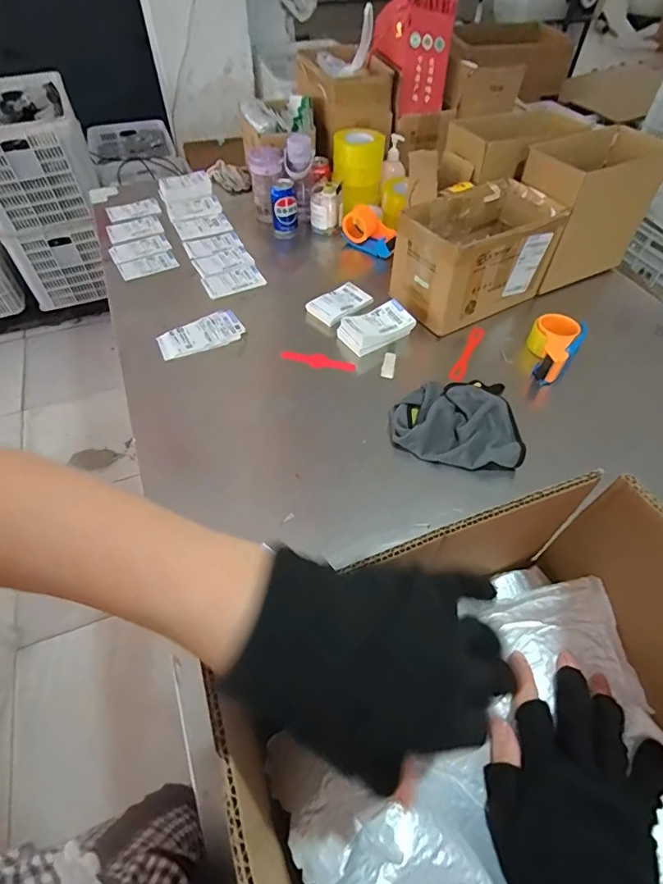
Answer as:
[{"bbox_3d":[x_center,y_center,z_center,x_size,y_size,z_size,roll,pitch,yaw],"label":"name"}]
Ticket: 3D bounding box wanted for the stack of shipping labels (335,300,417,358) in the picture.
[{"bbox_3d":[0.090,-0.237,0.940,0.145,0.045,0.082,-24,56,-18],"label":"stack of shipping labels"}]

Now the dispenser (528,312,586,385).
[{"bbox_3d":[0.430,-0.184,0.895,0.097,0.069,0.131,27,57,19],"label":"dispenser"}]

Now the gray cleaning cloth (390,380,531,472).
[{"bbox_3d":[0.222,-0.036,0.793,0.232,0.062,0.193,-5,53,-4],"label":"gray cleaning cloth"}]

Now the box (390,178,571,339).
[{"bbox_3d":[0.289,-0.380,0.934,0.276,0.193,0.163,-24,56,-18],"label":"box"}]

